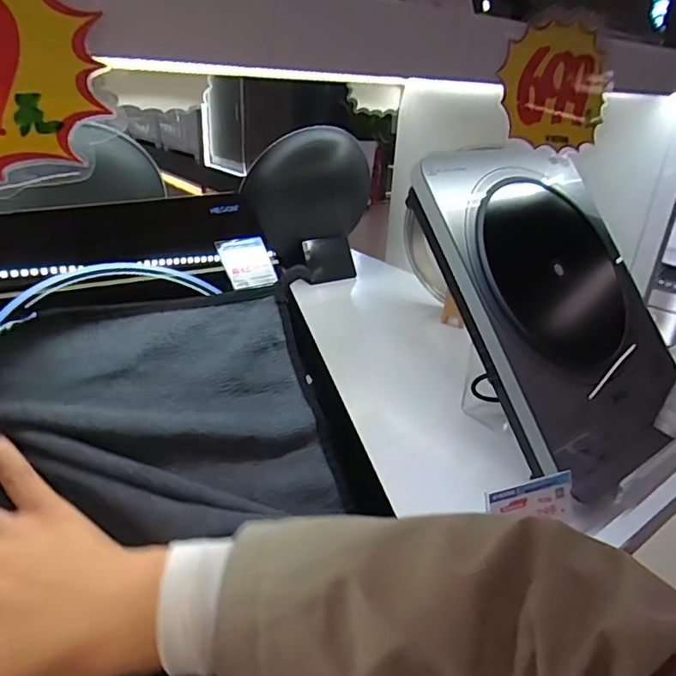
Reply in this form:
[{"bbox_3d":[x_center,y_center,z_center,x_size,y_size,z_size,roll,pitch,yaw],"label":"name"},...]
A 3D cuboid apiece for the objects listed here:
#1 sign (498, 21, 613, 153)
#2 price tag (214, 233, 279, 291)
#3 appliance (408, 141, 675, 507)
[{"bbox_3d":[0.217,-0.242,0.514,0.166,0.107,0.012,-8,21,-35],"label":"sign"},{"bbox_3d":[-0.078,-0.066,0.458,0.044,0.004,0.050,-16,74,-33],"label":"price tag"},{"bbox_3d":[0.282,-0.048,0.652,0.329,0.408,0.050,-19,-8,-33],"label":"appliance"}]

